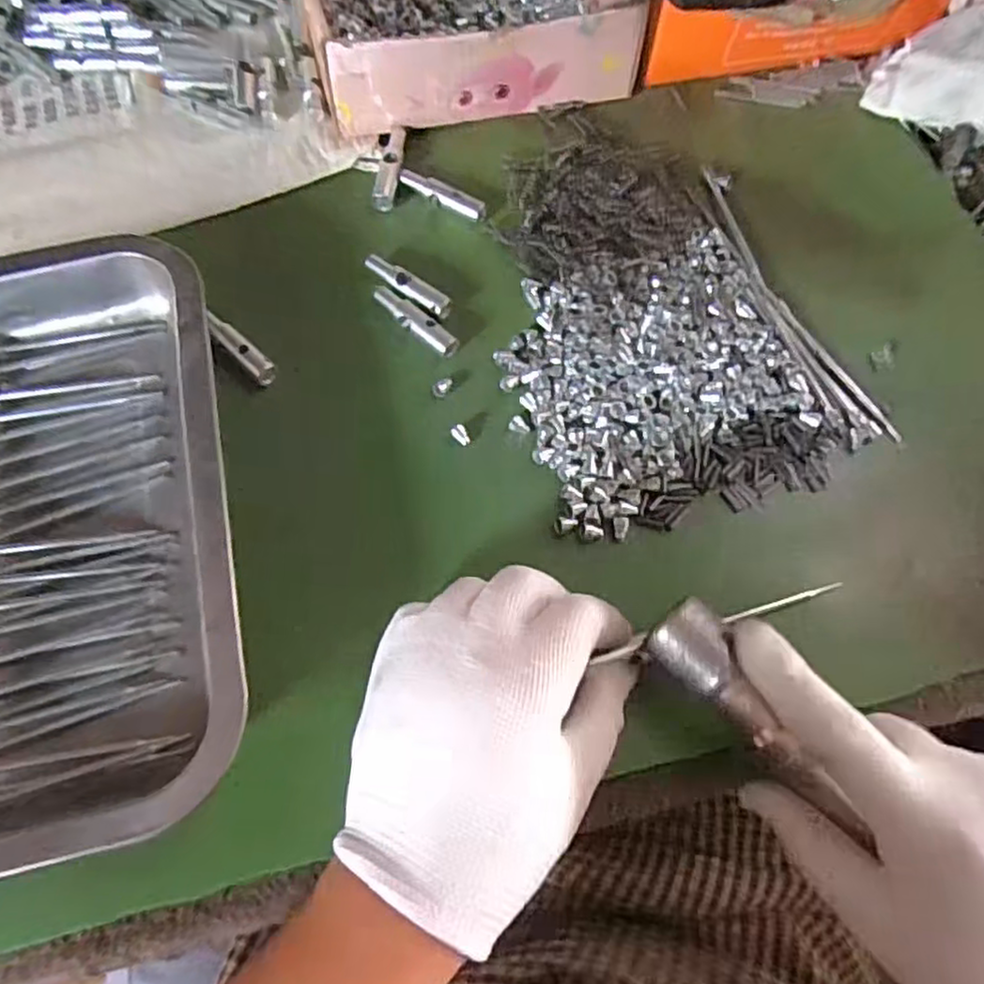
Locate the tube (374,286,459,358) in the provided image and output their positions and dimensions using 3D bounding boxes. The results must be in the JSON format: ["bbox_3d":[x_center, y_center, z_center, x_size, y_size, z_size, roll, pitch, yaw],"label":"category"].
[{"bbox_3d":[-0.038,-0.085,0.348,0.052,0.007,0.012,38,73,13],"label":"tube"}]

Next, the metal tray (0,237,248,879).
[{"bbox_3d":[-0.201,0.014,0.287,0.189,0.042,0.262,-13,70,-6],"label":"metal tray"}]

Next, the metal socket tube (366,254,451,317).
[{"bbox_3d":[-0.043,-0.104,0.356,0.050,0.009,0.013,36,72,12],"label":"metal socket tube"}]

